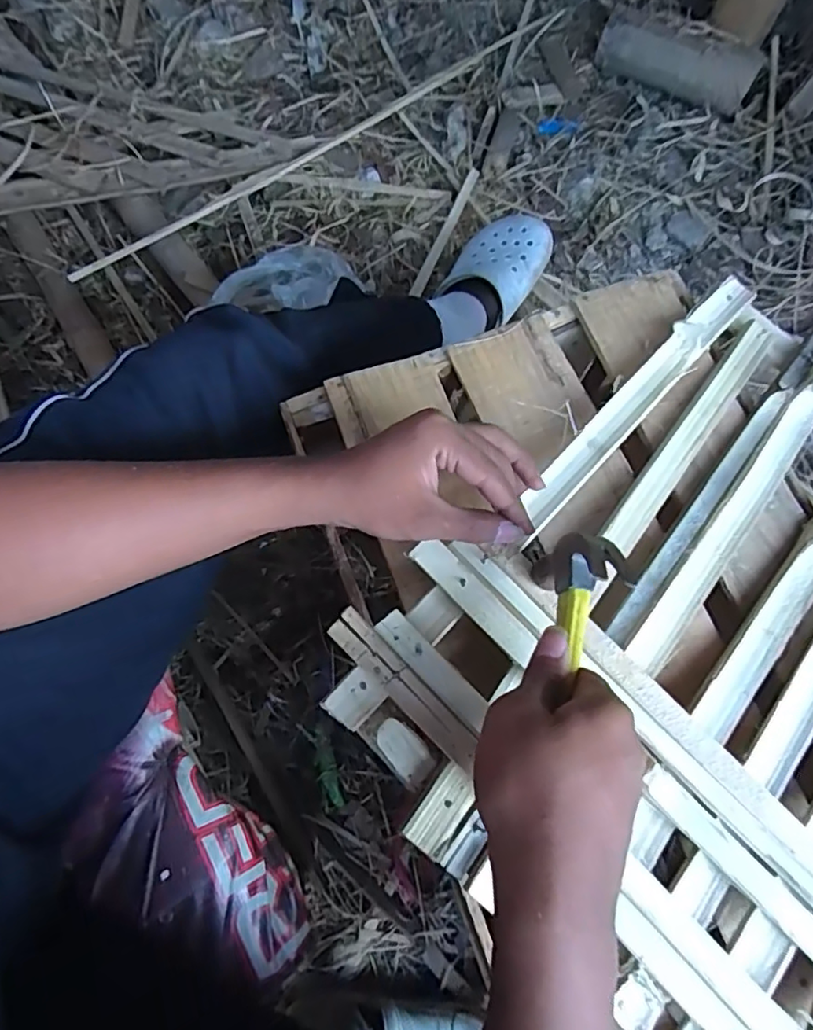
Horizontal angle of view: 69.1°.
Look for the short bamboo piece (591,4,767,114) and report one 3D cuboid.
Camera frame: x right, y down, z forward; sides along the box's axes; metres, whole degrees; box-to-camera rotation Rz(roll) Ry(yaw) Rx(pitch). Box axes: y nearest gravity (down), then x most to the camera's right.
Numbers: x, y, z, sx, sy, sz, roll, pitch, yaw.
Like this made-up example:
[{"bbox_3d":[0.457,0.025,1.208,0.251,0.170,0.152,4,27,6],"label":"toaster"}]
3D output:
[{"bbox_3d":[0.453,-0.765,0.998,0.261,0.079,0.068,28,75,6],"label":"short bamboo piece"}]

